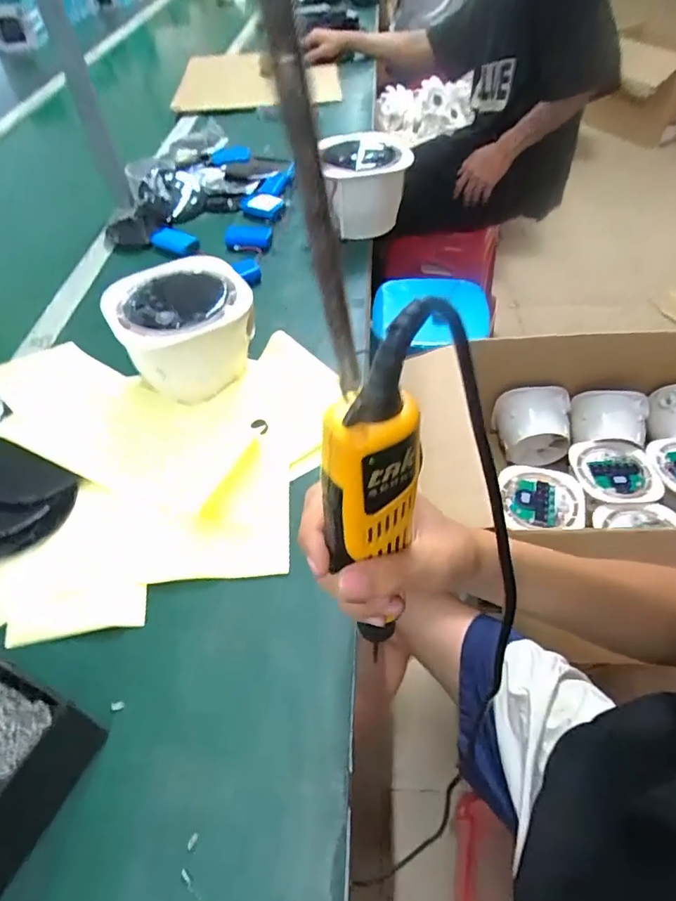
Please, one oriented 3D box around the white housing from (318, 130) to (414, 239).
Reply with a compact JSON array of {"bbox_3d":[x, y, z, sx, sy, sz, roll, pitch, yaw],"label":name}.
[{"bbox_3d":[0.035,-0.398,0.776,0.125,0.105,0.156,-8,50,-3],"label":"white housing"}]

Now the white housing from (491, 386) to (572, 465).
[{"bbox_3d":[0.375,-0.046,1.012,0.139,0.124,0.098,3,51,6],"label":"white housing"}]

